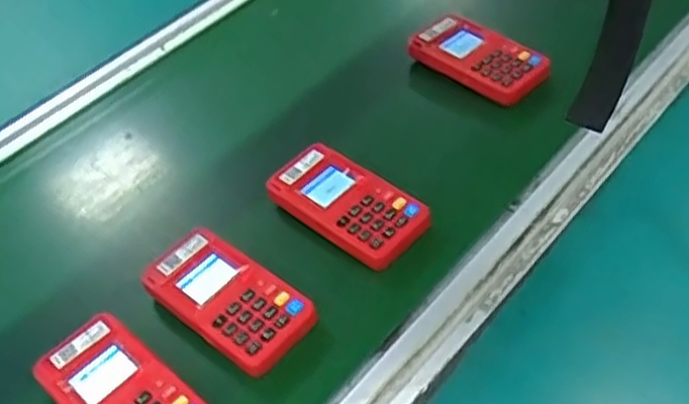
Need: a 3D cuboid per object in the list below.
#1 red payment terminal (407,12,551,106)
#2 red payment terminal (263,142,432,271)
[{"bbox_3d":[0.121,-0.131,0.671,0.060,0.024,0.132,-36,52,-25],"label":"red payment terminal"},{"bbox_3d":[0.002,0.003,0.566,0.124,0.028,0.061,30,56,31],"label":"red payment terminal"}]

